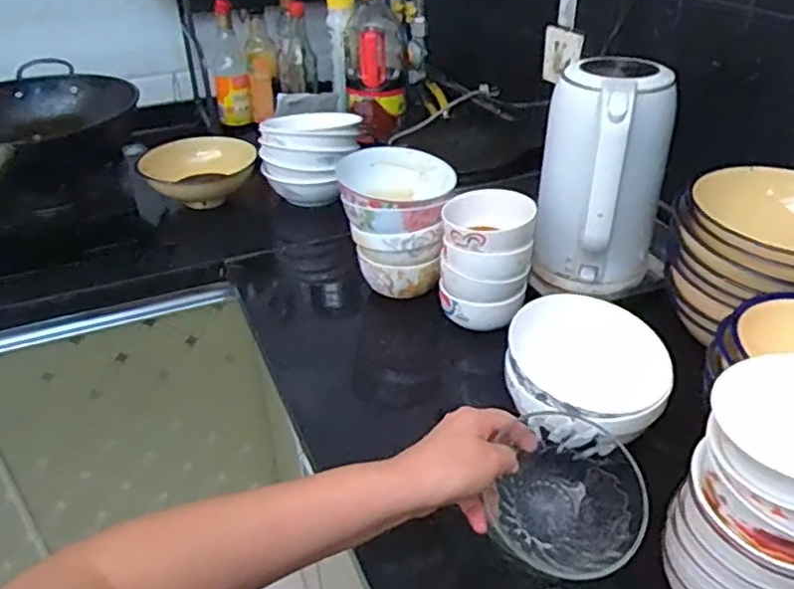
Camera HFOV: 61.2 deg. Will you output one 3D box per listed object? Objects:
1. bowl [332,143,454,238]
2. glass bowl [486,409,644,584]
[{"bbox_3d":[0.003,-0.129,0.831,0.145,0.054,0.135,-4,34,-4],"label":"bowl"},{"bbox_3d":[0.127,0.149,0.509,0.115,0.048,0.119,15,69,17],"label":"glass bowl"}]

